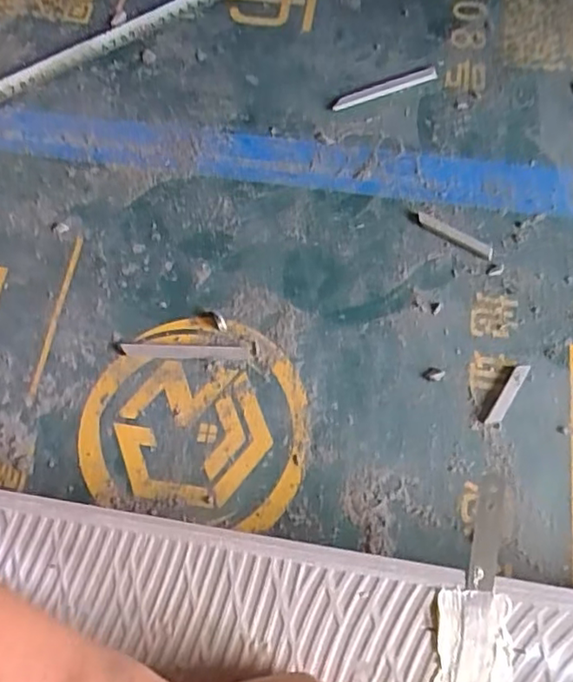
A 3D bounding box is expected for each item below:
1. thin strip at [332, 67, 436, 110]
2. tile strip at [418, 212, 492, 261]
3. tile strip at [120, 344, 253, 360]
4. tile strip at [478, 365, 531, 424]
[{"bbox_3d":[0.088,-0.224,0.536,0.102,0.007,0.013,-22,70,-7],"label":"thin strip"},{"bbox_3d":[0.131,-0.082,0.471,0.063,0.004,0.013,31,73,13],"label":"tile strip"},{"bbox_3d":[-0.073,0.007,0.444,0.093,0.004,0.010,1,69,2],"label":"tile strip"},{"bbox_3d":[0.155,0.037,0.428,0.013,0.004,0.053,33,73,13],"label":"tile strip"}]

